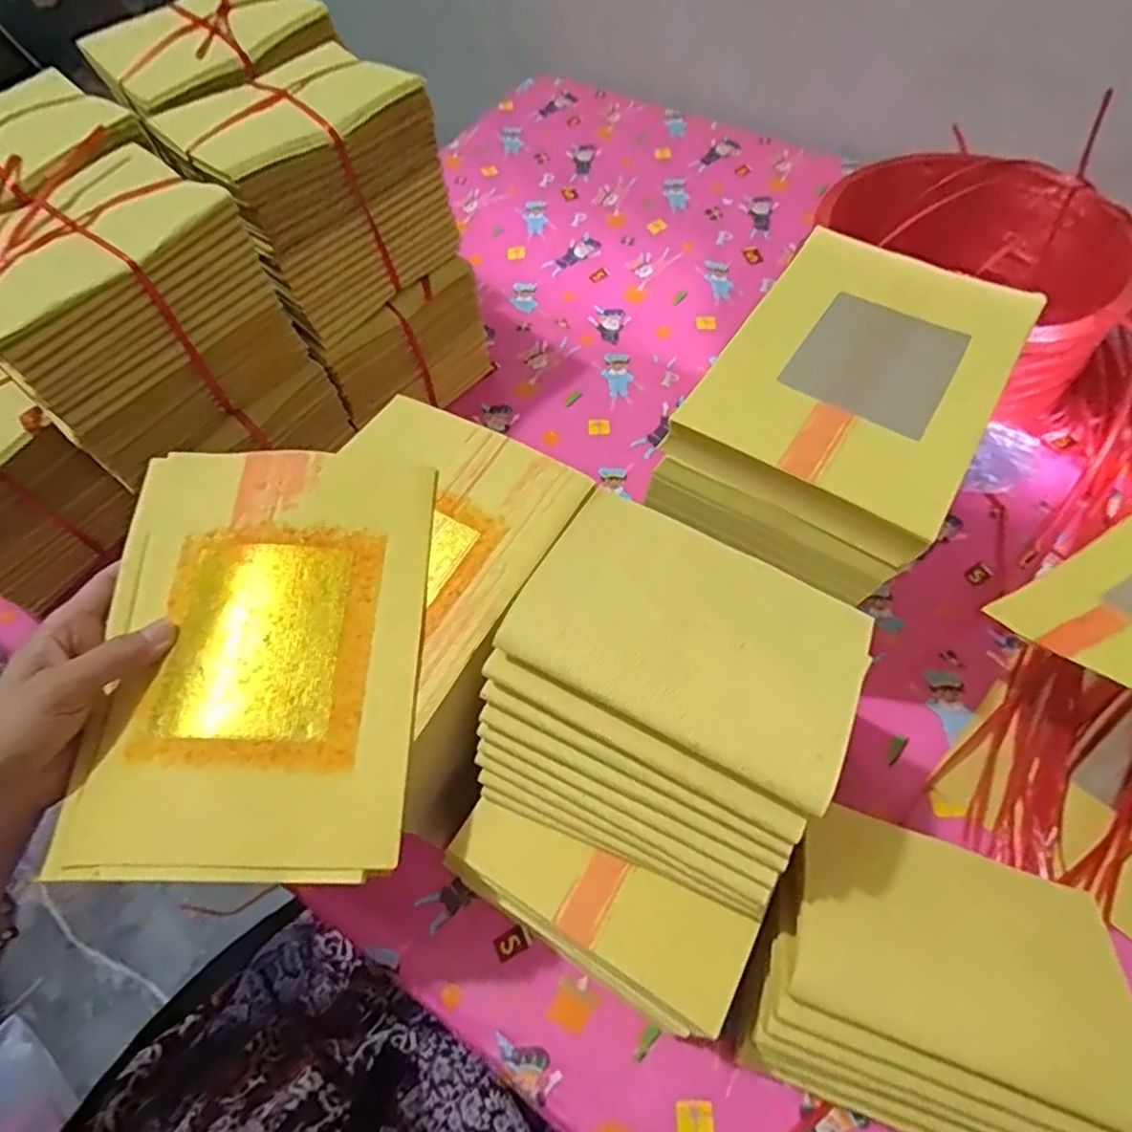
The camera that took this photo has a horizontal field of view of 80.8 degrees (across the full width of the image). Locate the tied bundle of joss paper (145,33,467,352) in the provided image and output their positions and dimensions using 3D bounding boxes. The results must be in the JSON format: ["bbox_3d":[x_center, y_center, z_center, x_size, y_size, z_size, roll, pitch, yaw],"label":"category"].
[{"bbox_3d":[-0.196,-0.296,0.527,0.126,0.132,0.161,35,69,20],"label":"tied bundle of joss paper"}]

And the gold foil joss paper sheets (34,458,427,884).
[{"bbox_3d":[-0.163,0.041,0.357,0.164,0.030,0.229,-2,61,2],"label":"gold foil joss paper sheets"}]

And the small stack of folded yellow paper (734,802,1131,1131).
[{"bbox_3d":[0.192,0.227,0.366,0.173,0.119,0.143,15,63,11],"label":"small stack of folded yellow paper"}]

